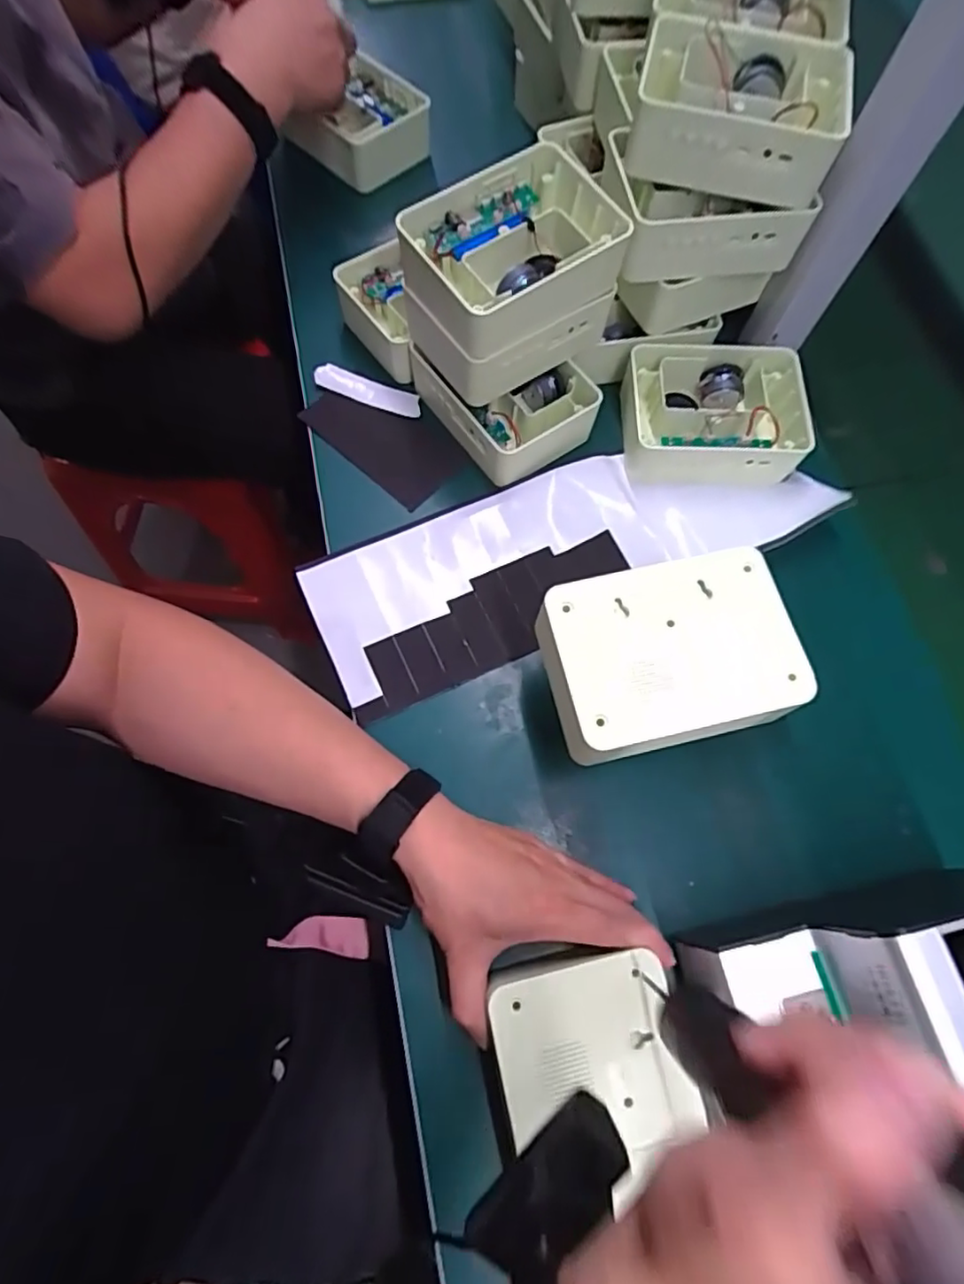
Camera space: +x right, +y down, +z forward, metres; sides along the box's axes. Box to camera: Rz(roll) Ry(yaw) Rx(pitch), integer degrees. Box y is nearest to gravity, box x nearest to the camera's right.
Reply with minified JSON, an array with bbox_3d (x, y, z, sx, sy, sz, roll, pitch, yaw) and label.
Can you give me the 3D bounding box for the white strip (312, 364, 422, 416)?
[{"bbox_3d":[-0.102,-0.225,0.555,0.100,0.011,0.023,19,69,5],"label":"white strip"}]

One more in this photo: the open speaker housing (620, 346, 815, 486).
[{"bbox_3d":[0.192,-0.191,0.528,0.149,0.051,0.109,0,69,-3],"label":"open speaker housing"}]

